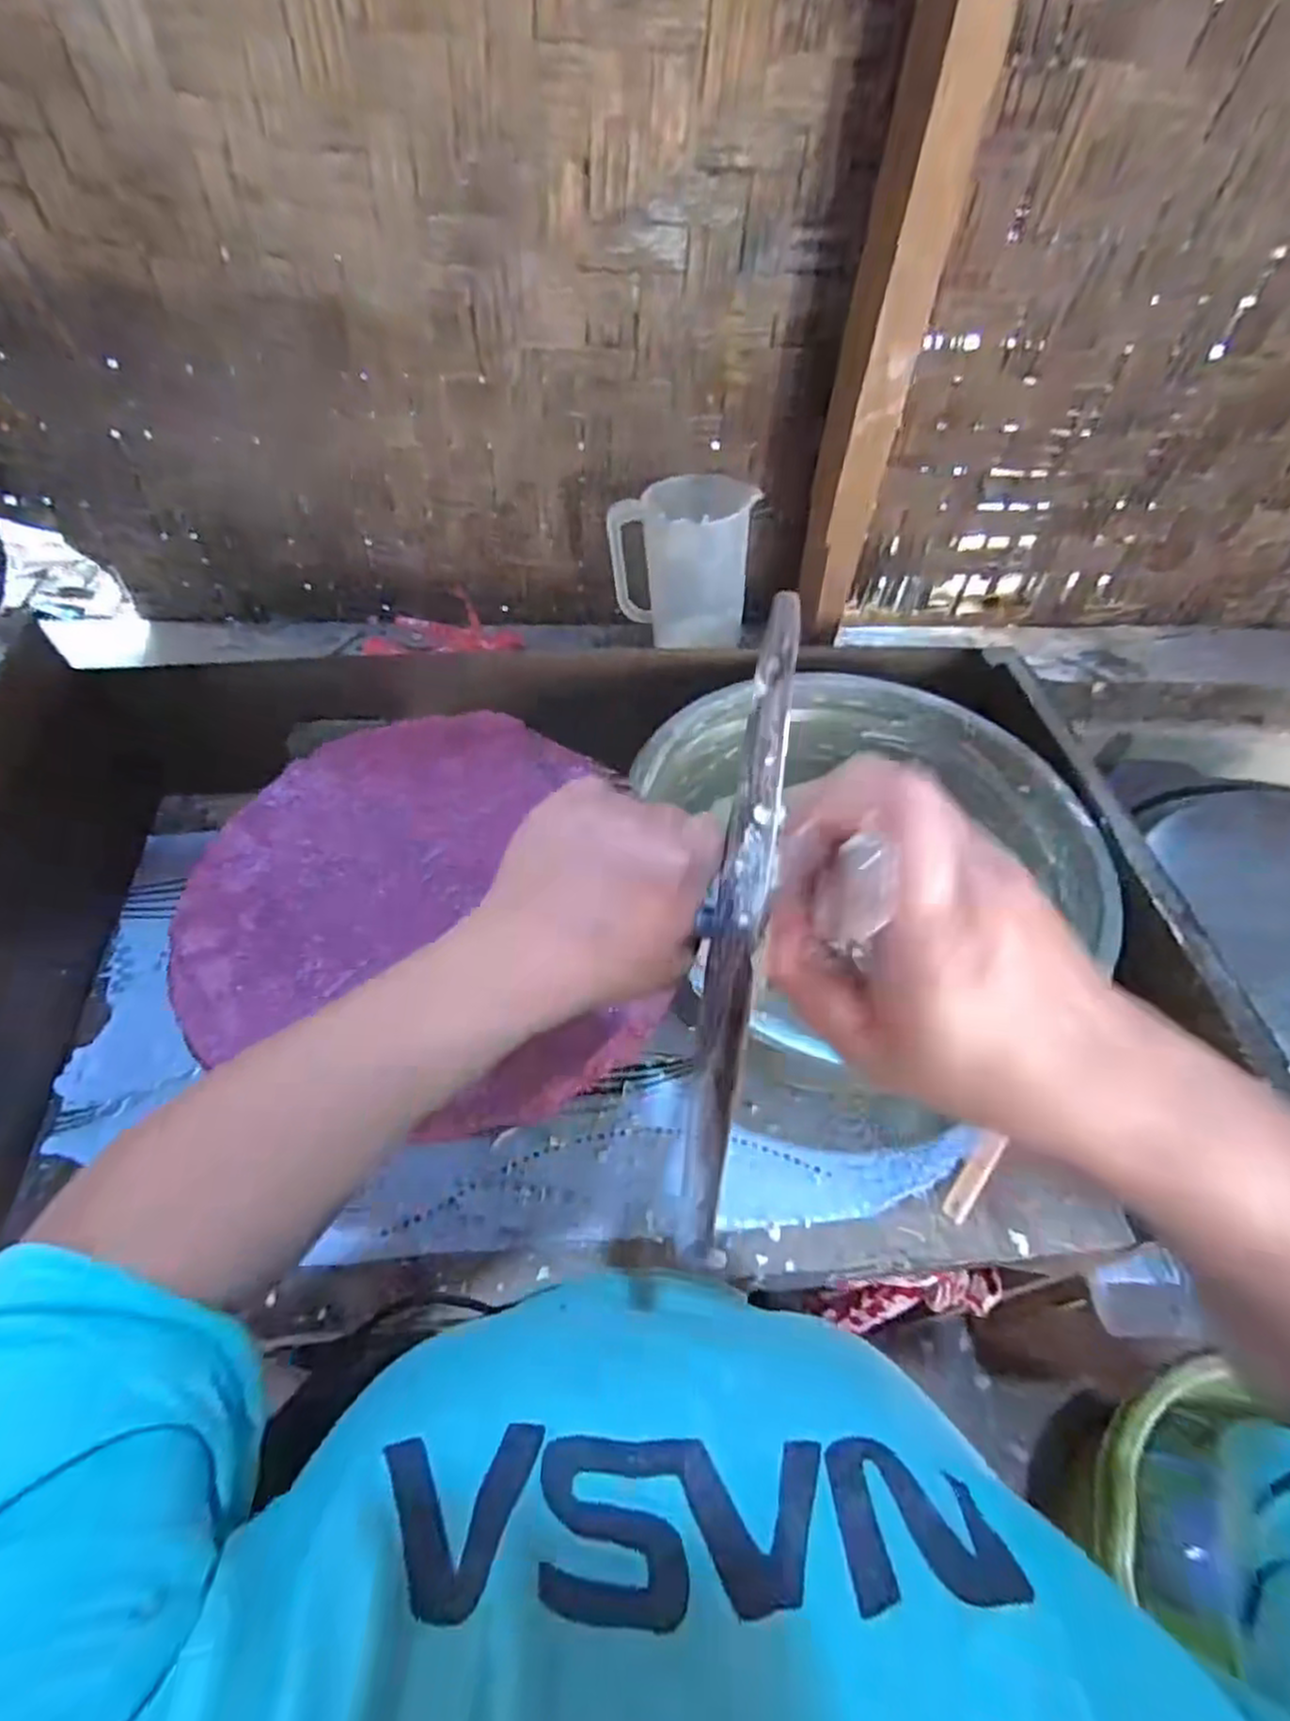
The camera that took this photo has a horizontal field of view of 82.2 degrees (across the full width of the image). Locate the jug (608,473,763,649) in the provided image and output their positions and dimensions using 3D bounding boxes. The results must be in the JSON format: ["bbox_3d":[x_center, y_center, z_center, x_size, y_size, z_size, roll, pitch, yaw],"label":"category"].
[{"bbox_3d":[0.039,-0.319,0.814,0.149,0.160,0.102,7,53,2],"label":"jug"}]

